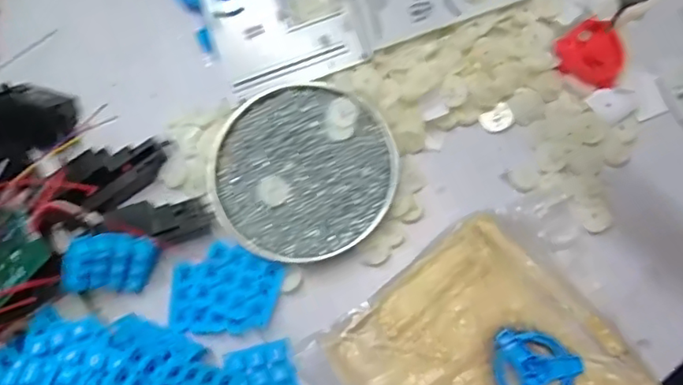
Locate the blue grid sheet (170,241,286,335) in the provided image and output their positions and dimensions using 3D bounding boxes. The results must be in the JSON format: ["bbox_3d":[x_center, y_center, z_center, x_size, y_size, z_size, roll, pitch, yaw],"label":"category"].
[{"bbox_3d":[-0.086,0.072,0.427,0.078,0.015,0.065,13,78,4],"label":"blue grid sheet"}]

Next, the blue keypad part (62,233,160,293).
[{"bbox_3d":[-0.163,0.051,0.413,0.058,0.052,0.006,10,30,-32],"label":"blue keypad part"}]

